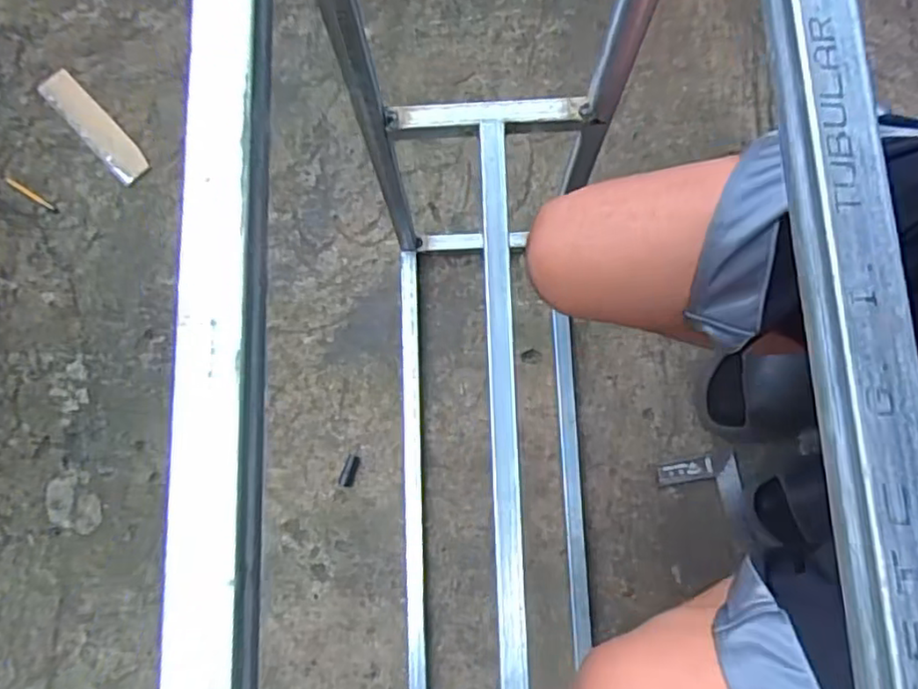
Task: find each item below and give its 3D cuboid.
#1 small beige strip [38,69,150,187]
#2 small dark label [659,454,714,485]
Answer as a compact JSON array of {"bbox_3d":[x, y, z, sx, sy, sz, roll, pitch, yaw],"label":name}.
[{"bbox_3d":[-0.488,-0.293,0.846,0.048,0.004,0.192,-43,82,-8],"label":"small beige strip"},{"bbox_3d":[0.273,0.150,0.762,0.067,0.012,0.027,-10,79,-2],"label":"small dark label"}]

